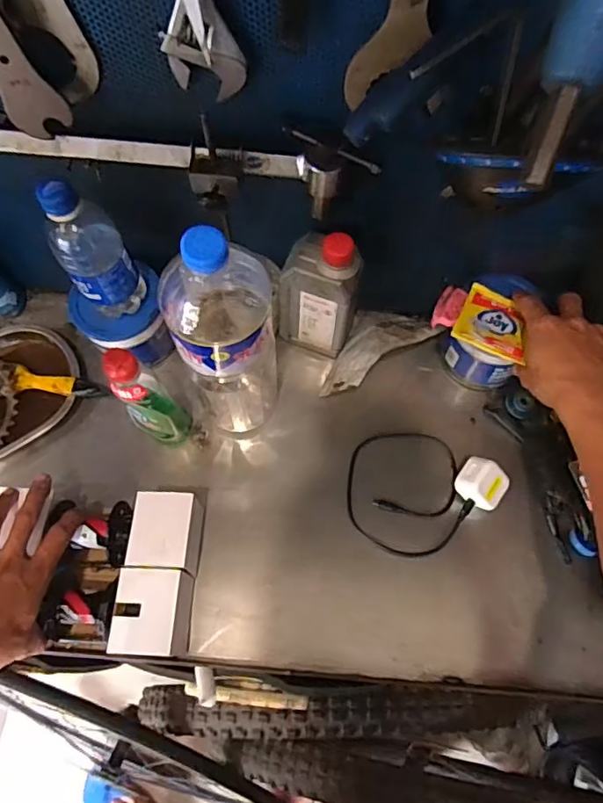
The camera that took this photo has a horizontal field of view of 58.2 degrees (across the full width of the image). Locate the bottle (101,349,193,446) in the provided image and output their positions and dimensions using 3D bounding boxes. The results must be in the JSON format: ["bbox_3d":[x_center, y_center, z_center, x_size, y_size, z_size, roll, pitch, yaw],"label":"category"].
[{"bbox_3d":[-0.161,-0.002,0.575,0.056,0.161,0.055,-37,71,-14],"label":"bottle"}]

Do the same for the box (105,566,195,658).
[{"bbox_3d":[-0.142,0.204,0.523,0.057,0.078,0.074,3,66,2],"label":"box"}]

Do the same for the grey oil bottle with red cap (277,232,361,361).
[{"bbox_3d":[0.018,-0.115,0.603,0.098,0.181,0.051,14,67,7],"label":"grey oil bottle with red cap"}]

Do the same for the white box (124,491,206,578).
[{"bbox_3d":[-0.135,0.134,0.555,0.055,0.086,0.076,4,66,3],"label":"white box"}]

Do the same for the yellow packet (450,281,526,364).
[{"bbox_3d":[0.202,-0.084,0.567,0.069,0.008,0.092,25,51,11],"label":"yellow packet"}]

